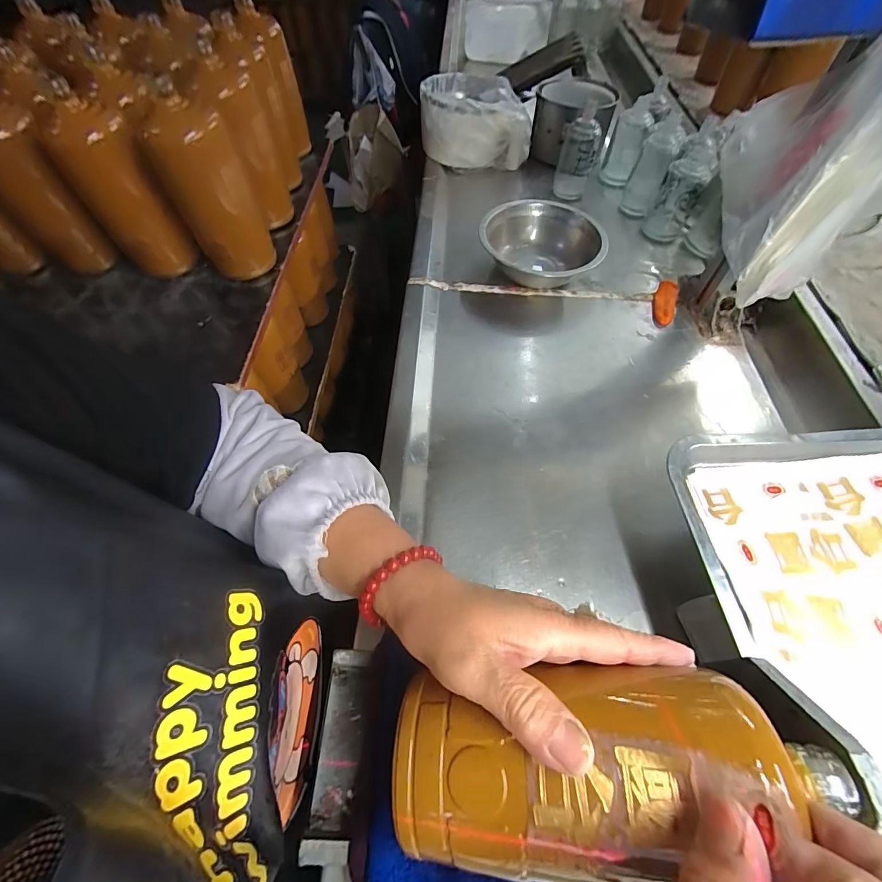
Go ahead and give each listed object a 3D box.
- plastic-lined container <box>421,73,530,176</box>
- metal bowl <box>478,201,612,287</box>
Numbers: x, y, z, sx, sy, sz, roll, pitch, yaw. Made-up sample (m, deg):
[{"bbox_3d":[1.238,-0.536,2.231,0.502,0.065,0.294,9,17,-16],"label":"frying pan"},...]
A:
[{"bbox_3d":[0.059,-0.547,0.685,0.181,0.094,0.147,0,58,2],"label":"plastic-lined container"},{"bbox_3d":[0.136,-0.262,0.547,0.154,0.061,0.154,-1,58,1],"label":"metal bowl"}]

